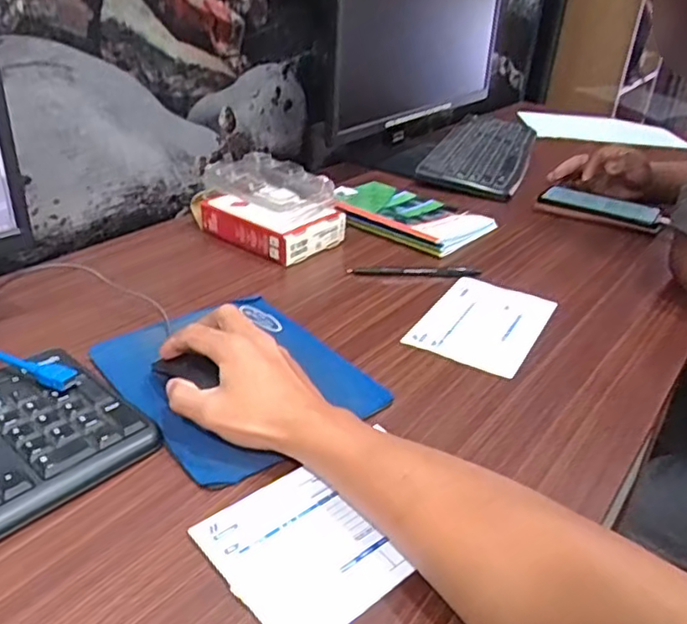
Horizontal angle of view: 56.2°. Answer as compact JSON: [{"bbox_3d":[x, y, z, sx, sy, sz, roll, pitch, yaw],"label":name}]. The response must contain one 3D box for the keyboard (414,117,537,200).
[{"bbox_3d":[0.246,-0.289,1.104,0.143,0.019,0.441,15,32,15],"label":"keyboard"}]

